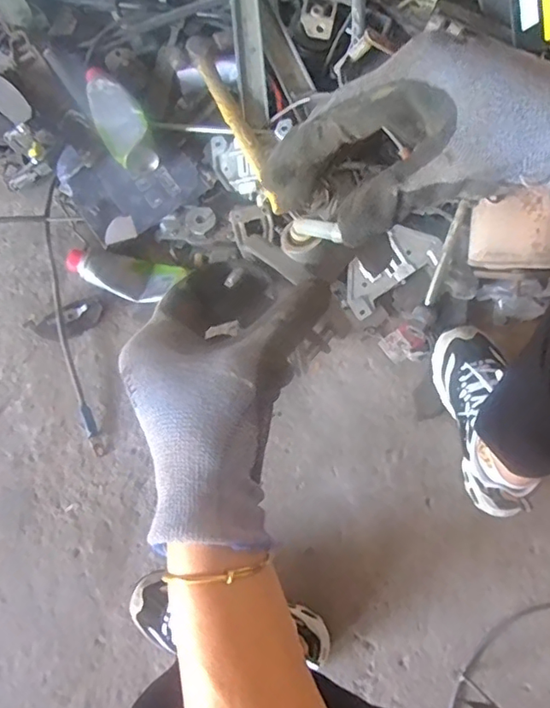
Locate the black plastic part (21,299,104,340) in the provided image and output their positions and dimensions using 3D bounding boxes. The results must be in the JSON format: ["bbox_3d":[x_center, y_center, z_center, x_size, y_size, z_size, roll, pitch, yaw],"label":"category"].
[{"bbox_3d":[-0.330,-0.050,0.866,0.121,0.019,0.055,-24,78,-5],"label":"black plastic part"}]

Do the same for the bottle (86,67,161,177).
[{"bbox_3d":[-0.247,-0.370,0.873,0.073,0.059,0.214,-29,78,-6],"label":"bottle"}]

